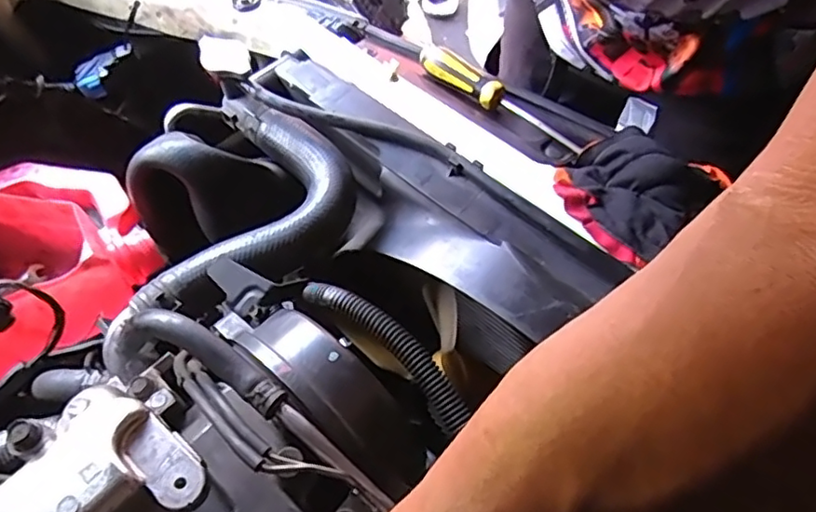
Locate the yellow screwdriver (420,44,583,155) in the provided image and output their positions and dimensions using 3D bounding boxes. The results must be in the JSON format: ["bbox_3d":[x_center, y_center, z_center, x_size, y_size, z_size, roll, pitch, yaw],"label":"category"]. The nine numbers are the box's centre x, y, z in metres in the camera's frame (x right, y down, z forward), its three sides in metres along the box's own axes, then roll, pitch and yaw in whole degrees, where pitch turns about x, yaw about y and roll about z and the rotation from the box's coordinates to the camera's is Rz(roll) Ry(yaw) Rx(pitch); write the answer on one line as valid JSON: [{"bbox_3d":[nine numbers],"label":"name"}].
[{"bbox_3d":[0.096,-0.168,0.631,0.206,0.027,0.028,37,60,22],"label":"yellow screwdriver"}]

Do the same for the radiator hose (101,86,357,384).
[{"bbox_3d":[-0.131,-0.025,0.505,0.147,0.049,0.275,11,54,6],"label":"radiator hose"}]

